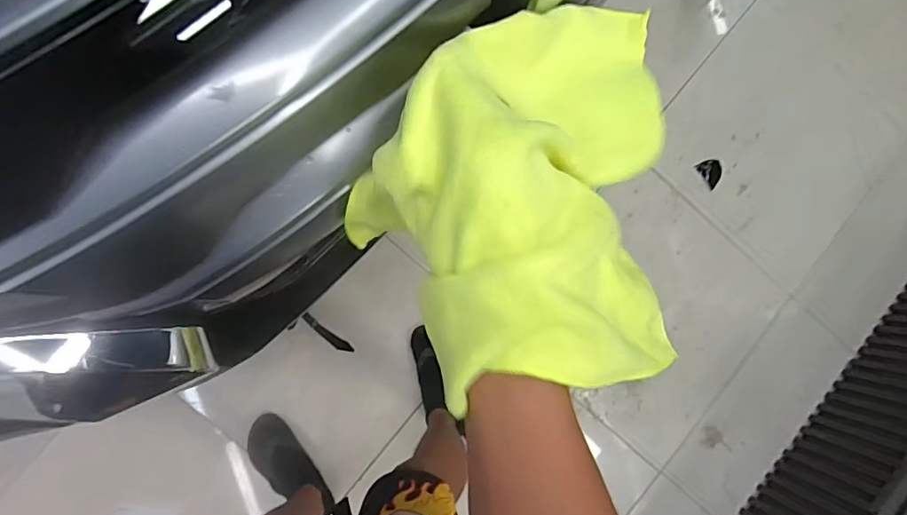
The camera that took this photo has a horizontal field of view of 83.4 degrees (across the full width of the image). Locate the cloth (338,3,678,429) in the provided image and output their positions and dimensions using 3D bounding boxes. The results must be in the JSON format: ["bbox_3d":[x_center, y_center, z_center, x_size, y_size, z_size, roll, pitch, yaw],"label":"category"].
[{"bbox_3d":[0.057,-0.064,0.344,0.231,0.139,0.281,1,88,-8],"label":"cloth"}]

